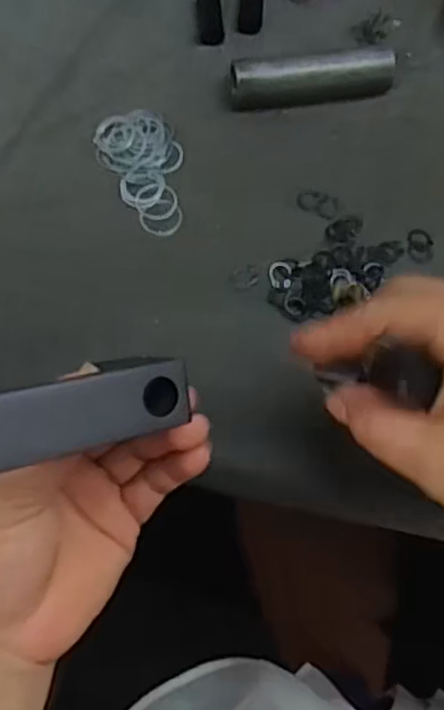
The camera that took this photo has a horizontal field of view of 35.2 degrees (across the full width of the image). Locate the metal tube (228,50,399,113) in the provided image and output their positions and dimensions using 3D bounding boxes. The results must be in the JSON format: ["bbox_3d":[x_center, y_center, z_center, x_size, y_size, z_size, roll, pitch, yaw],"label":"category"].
[{"bbox_3d":[0.052,-0.159,0.404,0.094,0.022,0.019,-7,70,-4],"label":"metal tube"}]

